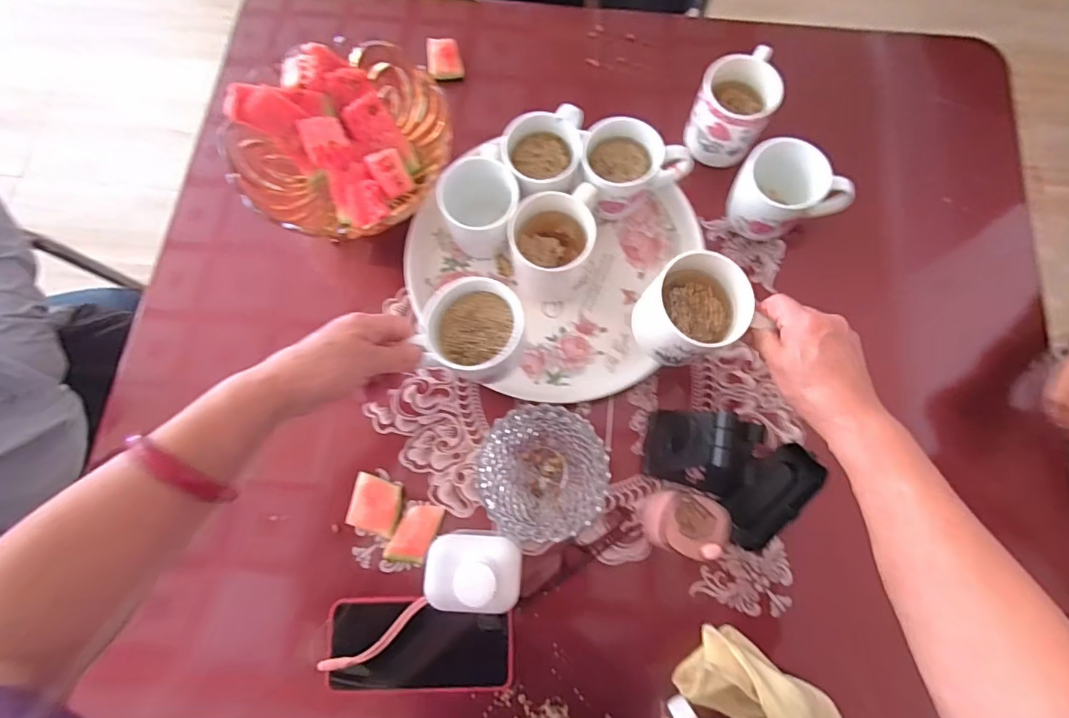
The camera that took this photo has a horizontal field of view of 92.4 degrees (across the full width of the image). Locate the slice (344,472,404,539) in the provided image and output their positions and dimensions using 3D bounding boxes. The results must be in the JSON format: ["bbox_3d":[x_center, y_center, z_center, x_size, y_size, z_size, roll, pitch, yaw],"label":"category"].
[{"bbox_3d":[-0.154,0.141,0.498,0.048,0.022,0.049,14,76,4],"label":"slice"}]

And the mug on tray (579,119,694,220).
[{"bbox_3d":[0.100,-0.186,0.545,0.111,0.083,0.090,19,76,5],"label":"mug on tray"}]

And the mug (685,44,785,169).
[{"bbox_3d":[0.224,-0.281,0.567,0.082,0.080,0.104,34,78,8],"label":"mug"}]

